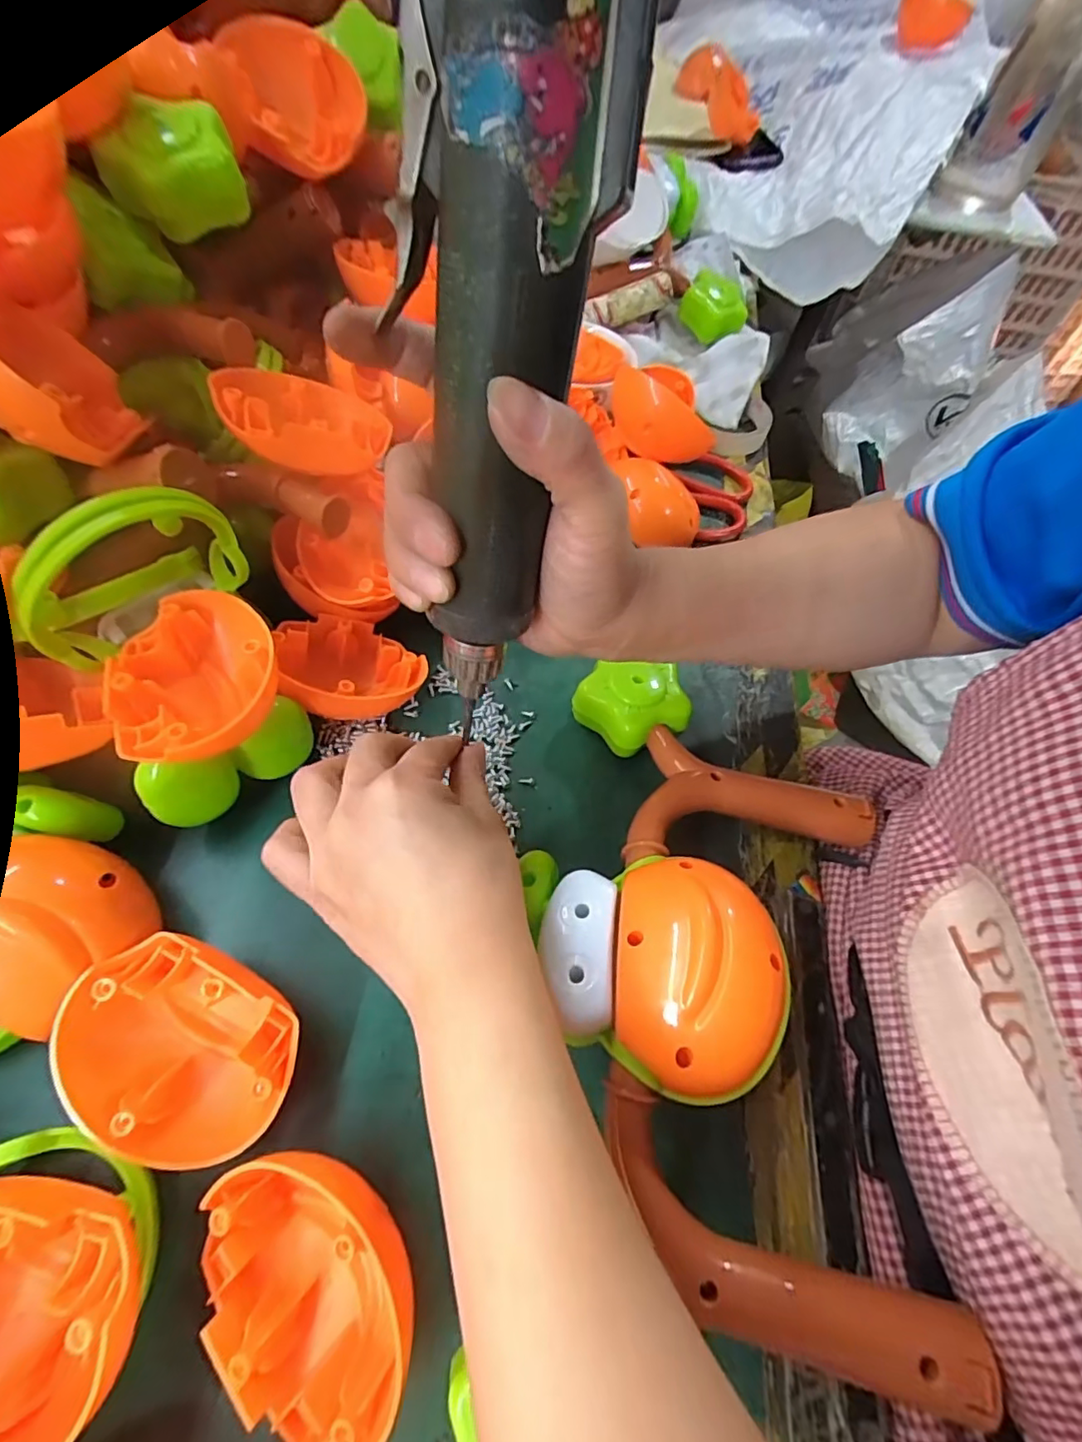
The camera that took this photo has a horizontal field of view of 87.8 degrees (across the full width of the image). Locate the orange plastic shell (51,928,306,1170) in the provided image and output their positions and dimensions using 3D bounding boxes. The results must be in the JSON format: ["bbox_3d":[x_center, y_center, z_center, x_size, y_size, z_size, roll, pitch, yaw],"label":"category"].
[{"bbox_3d":[-0.148,0.139,0.238,0.090,0.051,0.075,17,59,7],"label":"orange plastic shell"}]

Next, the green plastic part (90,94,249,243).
[{"bbox_3d":[-0.187,-0.278,0.282,0.058,0.042,0.048,-36,67,-22],"label":"green plastic part"}]

